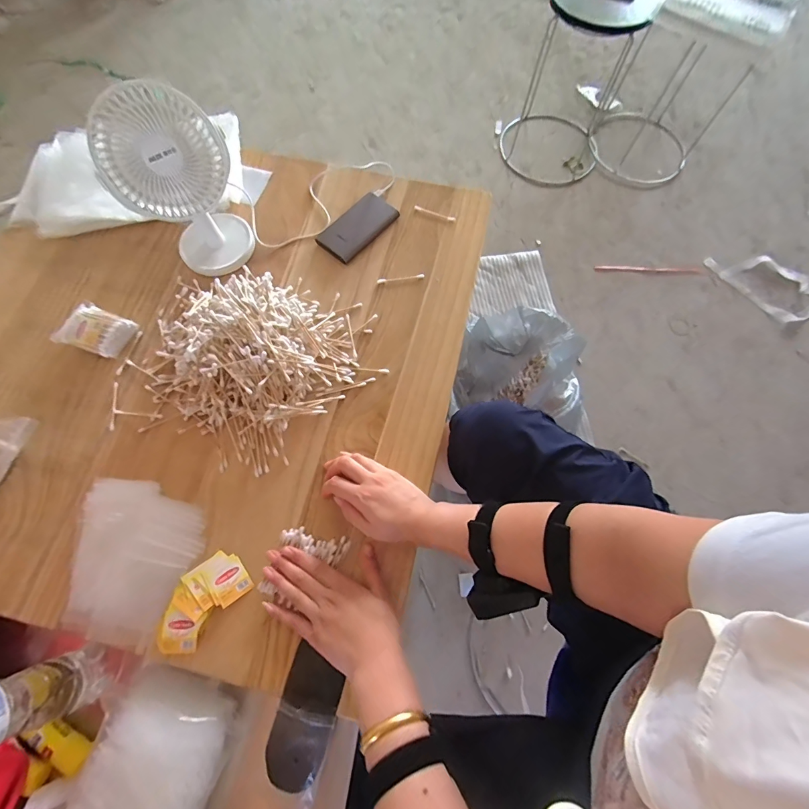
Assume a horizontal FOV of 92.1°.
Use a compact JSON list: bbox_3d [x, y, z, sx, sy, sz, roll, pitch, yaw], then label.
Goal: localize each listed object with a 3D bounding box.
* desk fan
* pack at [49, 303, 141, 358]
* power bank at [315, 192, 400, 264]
[{"bbox_3d":[-0.303,-0.290,0.529,0.146,0.205,0.118,-37,75,-14],"label":"desk fan"},{"bbox_3d":[-0.435,-0.103,0.554,0.082,0.032,0.069,22,71,7],"label":"pack"},{"bbox_3d":[-0.076,-0.288,0.634,0.075,0.014,0.134,41,74,13],"label":"power bank"}]

